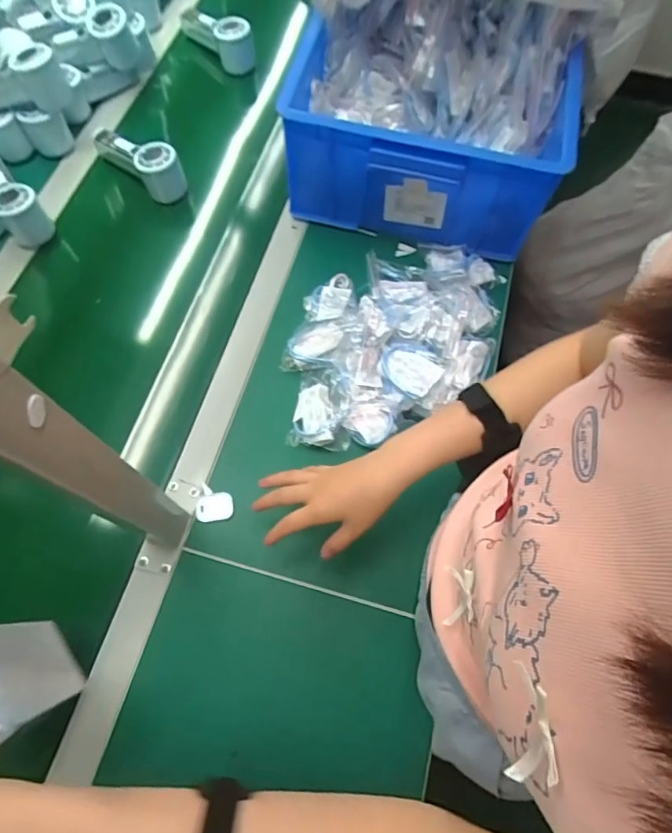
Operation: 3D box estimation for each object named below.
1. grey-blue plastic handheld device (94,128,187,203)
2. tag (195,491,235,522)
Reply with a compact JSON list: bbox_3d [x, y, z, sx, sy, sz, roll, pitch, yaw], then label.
[{"bbox_3d":[-0.285,-0.372,0.713,0.144,0.067,0.050,38,71,12],"label":"grey-blue plastic handheld device"},{"bbox_3d":[-0.135,0.101,0.548,0.041,0.008,0.032,-9,69,-7],"label":"tag"}]

